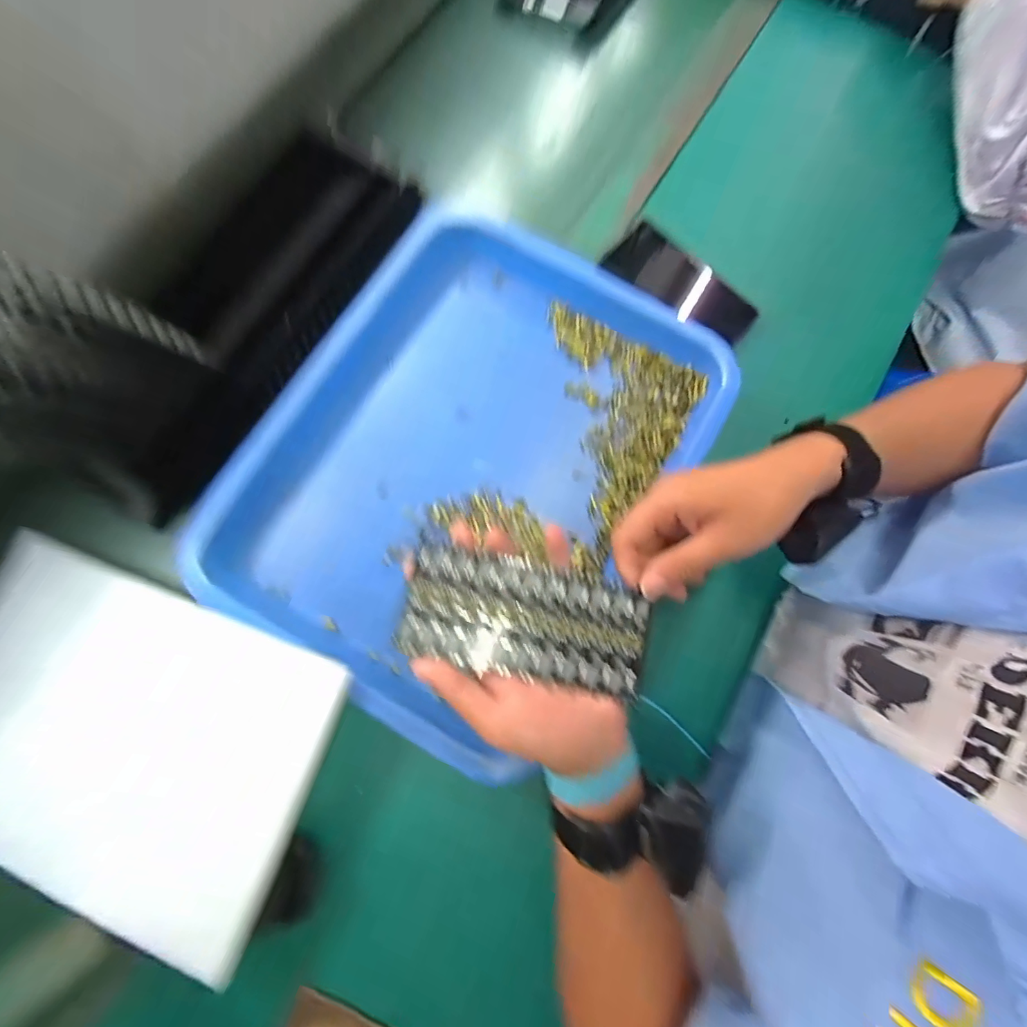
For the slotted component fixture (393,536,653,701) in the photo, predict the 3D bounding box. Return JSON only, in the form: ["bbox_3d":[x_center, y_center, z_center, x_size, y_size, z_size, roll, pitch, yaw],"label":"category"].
[{"bbox_3d":[0.009,0.071,0.308,0.161,0.007,0.073,13,77,0],"label":"slotted component fixture"}]

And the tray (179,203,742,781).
[{"bbox_3d":[-0.049,-0.053,0.427,0.379,0.055,0.436,31,78,7],"label":"tray"}]

